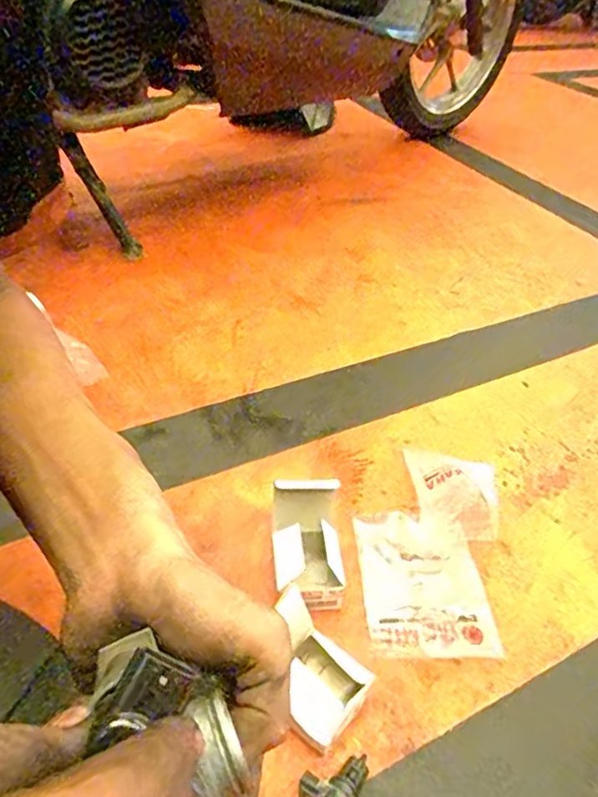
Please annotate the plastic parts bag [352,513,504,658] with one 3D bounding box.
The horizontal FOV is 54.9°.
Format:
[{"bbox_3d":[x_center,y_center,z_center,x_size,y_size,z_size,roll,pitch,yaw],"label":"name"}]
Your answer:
[{"bbox_3d":[0.109,0.163,0.517,0.106,0.004,0.135,-1,42,-5],"label":"plastic parts bag"}]

